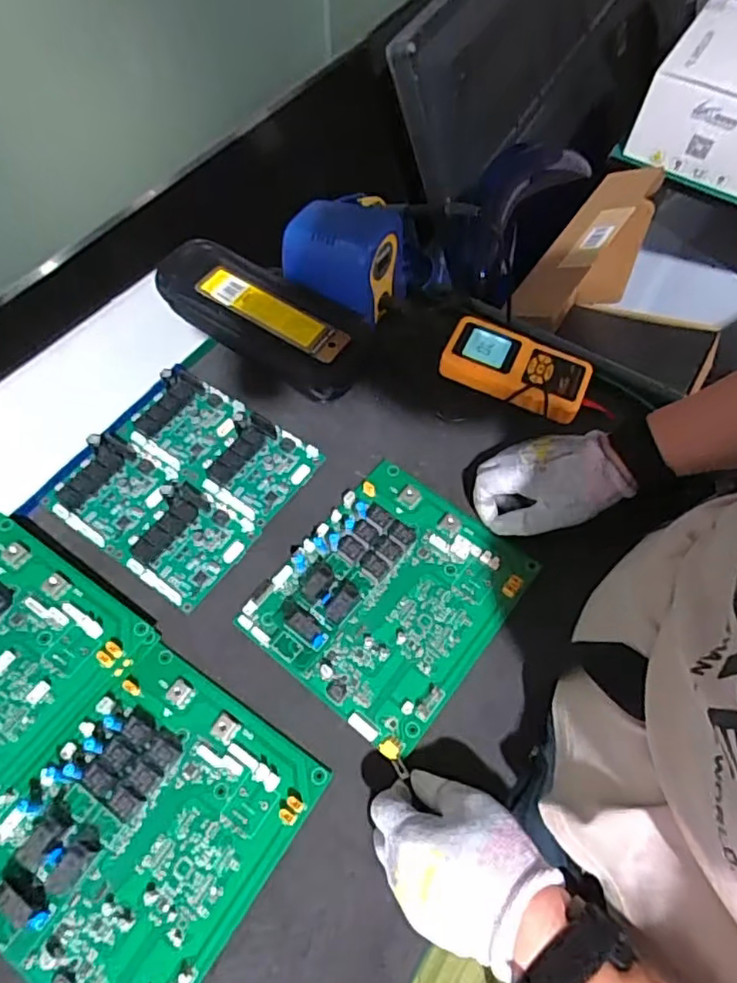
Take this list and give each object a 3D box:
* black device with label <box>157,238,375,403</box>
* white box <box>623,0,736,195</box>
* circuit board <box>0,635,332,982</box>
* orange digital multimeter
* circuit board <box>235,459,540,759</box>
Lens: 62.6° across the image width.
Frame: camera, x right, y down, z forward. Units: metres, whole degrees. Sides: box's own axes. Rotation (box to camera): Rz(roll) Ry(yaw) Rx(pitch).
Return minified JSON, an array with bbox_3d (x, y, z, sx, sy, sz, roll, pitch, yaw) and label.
[{"bbox_3d":[-0.105,-0.180,0.620,0.229,0.046,0.094,29,66,14],"label":"black device with label"},{"bbox_3d":[0.557,-0.610,0.936,0.198,0.130,0.276,29,66,14],"label":"white box"},{"bbox_3d":[-0.153,0.231,0.414,0.173,0.030,0.203,32,66,15],"label":"circuit board"},{"bbox_3d":[0.149,-0.127,0.609,0.140,0.023,0.074,22,64,11],"label":"orange digital multimeter"},{"bbox_3d":[0.020,0.081,0.497,0.175,0.025,0.196,36,68,17],"label":"circuit board"}]

